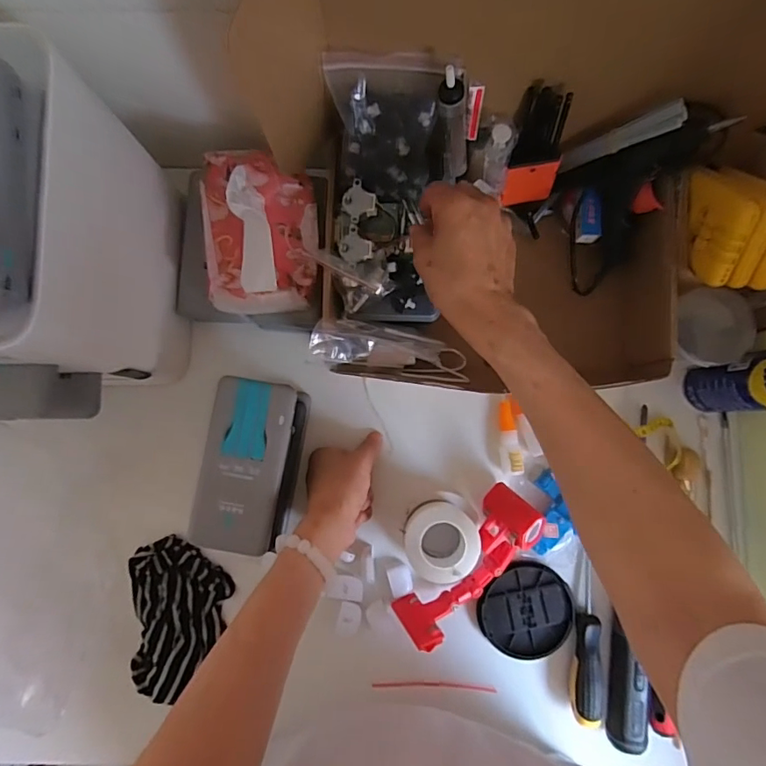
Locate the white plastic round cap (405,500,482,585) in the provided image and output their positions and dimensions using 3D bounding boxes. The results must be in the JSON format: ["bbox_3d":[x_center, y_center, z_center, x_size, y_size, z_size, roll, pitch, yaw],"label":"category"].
[{"bbox_3d":[0.053,0.143,0.450,0.065,0.057,0.063,0,85,0],"label":"white plastic round cap"}]

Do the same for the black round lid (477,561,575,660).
[{"bbox_3d":[0.137,0.218,0.471,0.086,0.011,0.086,0,85,0],"label":"black round lid"}]

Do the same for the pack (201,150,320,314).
[{"bbox_3d":[-0.111,-0.132,0.418,0.102,0.058,0.134,-4,85,0],"label":"pack"}]

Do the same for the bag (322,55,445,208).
[{"bbox_3d":[0.002,-0.199,0.401,0.085,0.131,0.034,-6,52,-4],"label":"bag"}]

